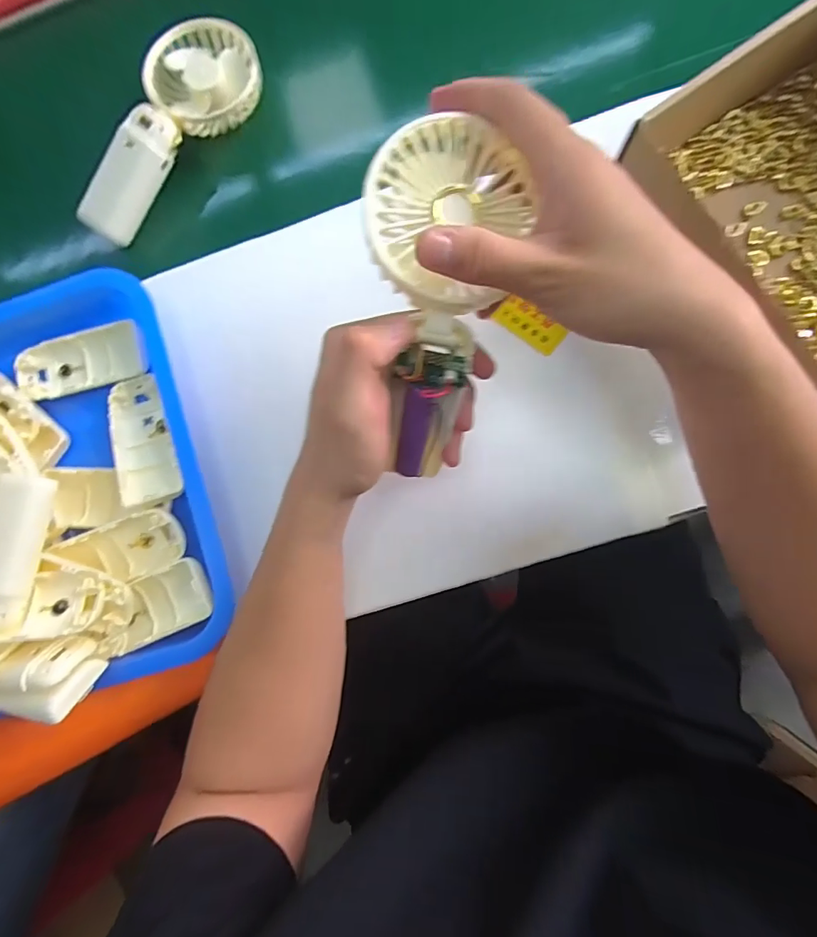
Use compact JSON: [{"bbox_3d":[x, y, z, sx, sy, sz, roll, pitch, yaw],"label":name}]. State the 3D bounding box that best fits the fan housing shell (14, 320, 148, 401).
[{"bbox_3d":[-0.261,-0.087,0.373,0.113,0.017,0.045,-12,84,6],"label":"fan housing shell"}]

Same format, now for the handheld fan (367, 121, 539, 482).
[{"bbox_3d":[0.015,-0.080,0.252,0.072,0.056,0.182,7,109,7],"label":"handheld fan"}]

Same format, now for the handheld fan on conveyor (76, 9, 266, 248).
[{"bbox_3d":[-0.201,-0.282,0.381,0.084,0.032,0.199,40,91,8],"label":"handheld fan on conveyor"}]

